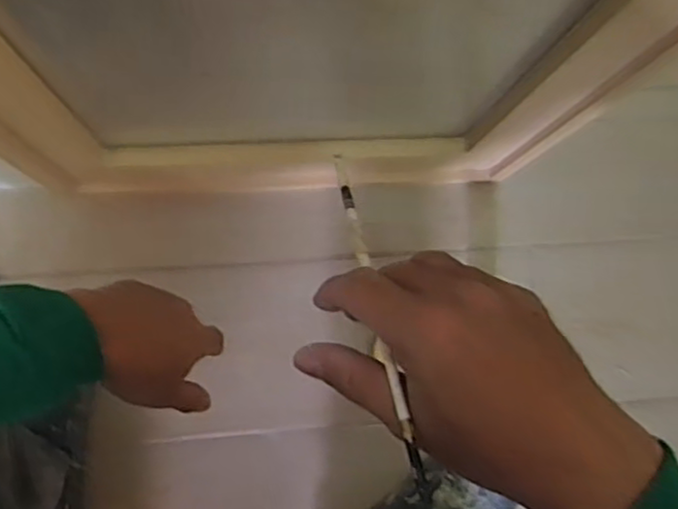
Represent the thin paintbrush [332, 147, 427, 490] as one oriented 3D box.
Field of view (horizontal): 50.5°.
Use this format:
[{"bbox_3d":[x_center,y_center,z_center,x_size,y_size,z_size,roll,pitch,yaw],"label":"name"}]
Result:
[{"bbox_3d":[0.016,0.019,0.354,0.007,0.007,0.186,-7,53,-8],"label":"thin paintbrush"}]

